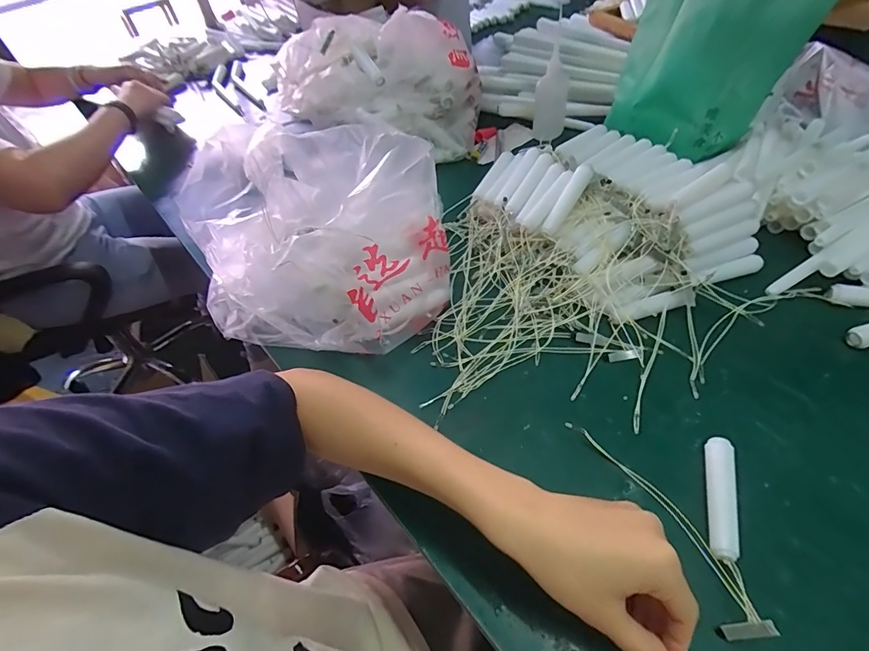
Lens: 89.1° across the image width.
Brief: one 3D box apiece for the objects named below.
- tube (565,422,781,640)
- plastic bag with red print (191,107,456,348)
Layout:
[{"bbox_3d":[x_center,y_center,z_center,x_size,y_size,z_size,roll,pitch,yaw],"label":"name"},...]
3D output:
[{"bbox_3d":[0.194,0.126,0.328,0.098,0.027,0.165,-19,51,-10],"label":"tube"},{"bbox_3d":[-0.113,-0.092,0.466,0.256,0.146,0.201,16,53,19],"label":"plastic bag with red print"}]

